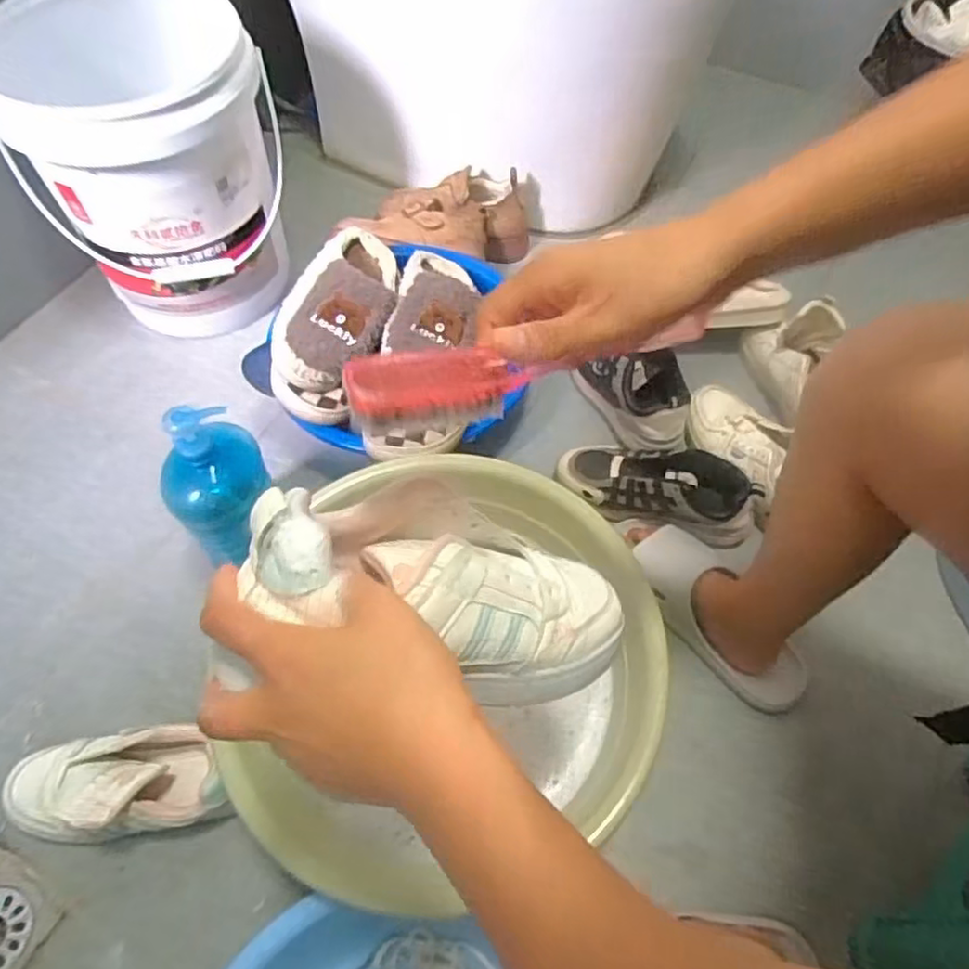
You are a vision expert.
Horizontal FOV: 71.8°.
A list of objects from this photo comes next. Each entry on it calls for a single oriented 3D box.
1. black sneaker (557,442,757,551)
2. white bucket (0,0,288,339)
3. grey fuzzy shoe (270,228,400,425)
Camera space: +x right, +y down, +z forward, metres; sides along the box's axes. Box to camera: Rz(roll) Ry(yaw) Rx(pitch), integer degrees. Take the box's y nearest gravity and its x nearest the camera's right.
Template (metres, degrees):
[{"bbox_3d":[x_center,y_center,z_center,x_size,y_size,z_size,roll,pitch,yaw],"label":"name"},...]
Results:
[{"bbox_3d":[0.210,0.001,0.816,0.233,0.085,0.079,15,60,7],"label":"black sneaker"},{"bbox_3d":[-0.443,-0.439,0.906,0.295,0.335,0.361,-23,62,-15],"label":"white bucket"},{"bbox_3d":[-0.173,-0.207,0.812,0.125,0.086,0.263,10,59,4],"label":"grey fuzzy shoe"}]

